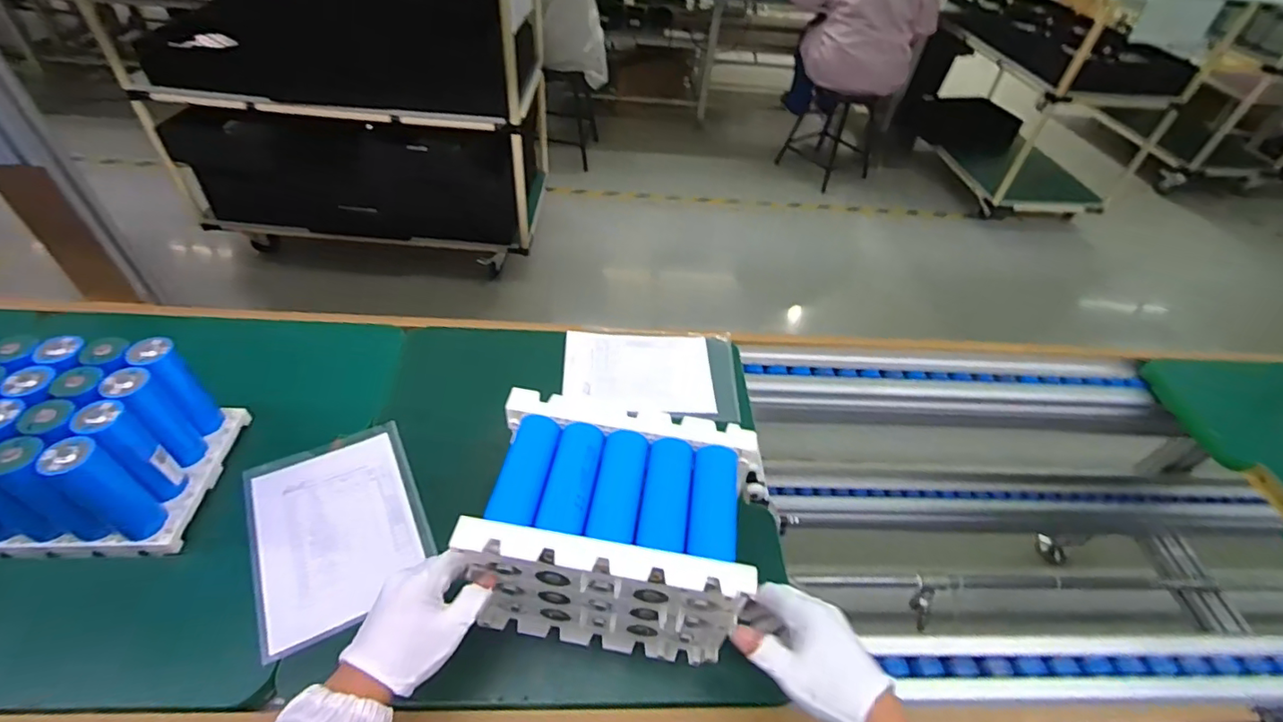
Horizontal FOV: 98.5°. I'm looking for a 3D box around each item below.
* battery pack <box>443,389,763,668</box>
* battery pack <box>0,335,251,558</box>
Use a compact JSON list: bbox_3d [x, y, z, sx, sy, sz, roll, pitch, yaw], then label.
[{"bbox_3d":[-0.026,0.164,0.533,0.226,0.175,0.156,9,46,2],"label":"battery pack"},{"bbox_3d":[-0.579,0.085,0.559,0.219,0.145,0.167,2,46,-5],"label":"battery pack"}]

